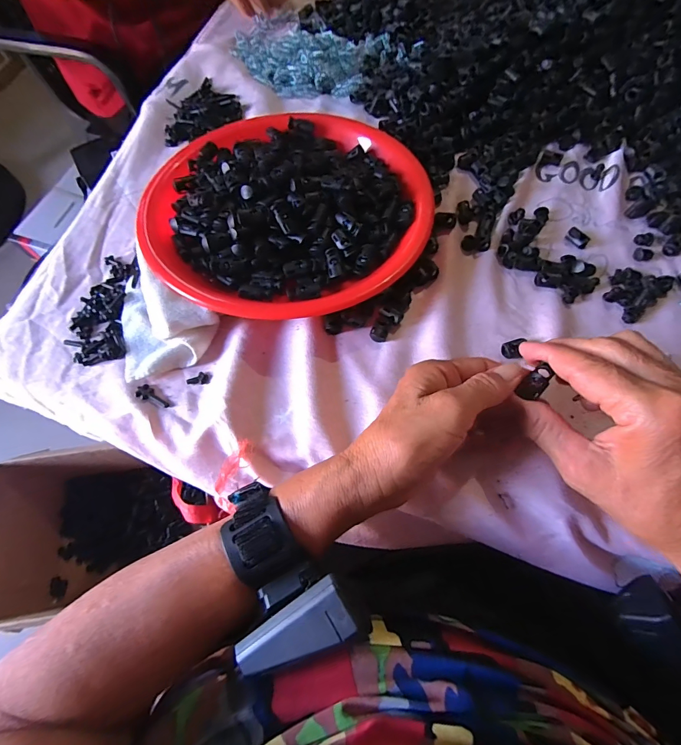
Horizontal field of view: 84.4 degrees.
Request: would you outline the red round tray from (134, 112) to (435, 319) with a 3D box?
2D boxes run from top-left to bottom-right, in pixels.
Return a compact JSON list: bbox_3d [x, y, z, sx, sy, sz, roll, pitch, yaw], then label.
[{"bbox_3d":[-0.051,-0.155,0.343,0.247,0.044,0.225,-1,67,1],"label":"red round tray"}]

